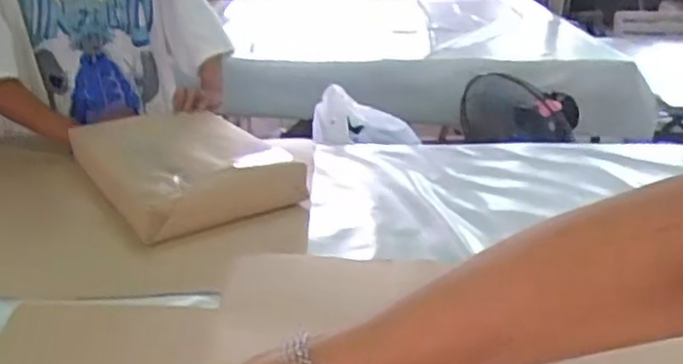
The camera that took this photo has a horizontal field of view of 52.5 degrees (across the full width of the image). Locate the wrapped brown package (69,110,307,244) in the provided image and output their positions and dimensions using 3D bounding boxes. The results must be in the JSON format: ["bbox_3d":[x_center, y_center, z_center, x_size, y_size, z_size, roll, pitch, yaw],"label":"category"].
[{"bbox_3d":[-0.250,-0.025,1.114,0.286,0.094,0.301,-13,26,-29],"label":"wrapped brown package"}]

